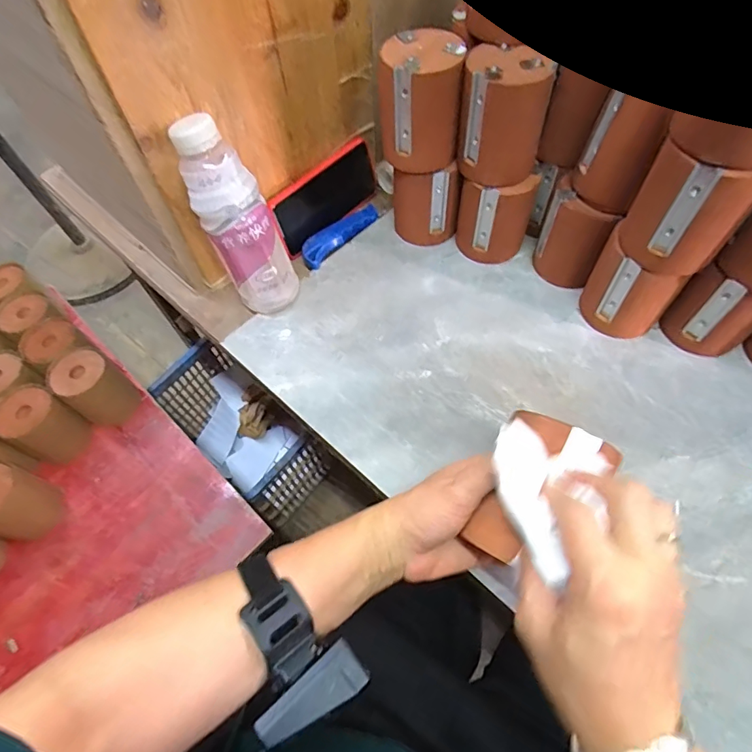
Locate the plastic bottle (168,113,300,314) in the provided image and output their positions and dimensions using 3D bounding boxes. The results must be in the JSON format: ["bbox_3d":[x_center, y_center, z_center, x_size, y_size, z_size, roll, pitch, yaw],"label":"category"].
[{"bbox_3d":[-0.135,-0.153,0.472,0.069,0.180,0.082,-25,62,-10],"label":"plastic bottle"}]

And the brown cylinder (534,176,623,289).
[{"bbox_3d":[0.209,-0.148,0.501,0.065,0.093,0.062,24,65,16],"label":"brown cylinder"}]

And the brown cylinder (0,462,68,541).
[{"bbox_3d":[-0.497,0.175,0.648,0.096,0.107,0.081,15,63,12],"label":"brown cylinder"}]

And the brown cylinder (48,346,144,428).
[{"bbox_3d":[-0.435,0.016,0.733,0.088,0.101,0.081,33,68,20],"label":"brown cylinder"}]

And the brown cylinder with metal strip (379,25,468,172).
[{"bbox_3d":[0.044,-0.270,0.469,0.077,0.100,0.073,3,61,5],"label":"brown cylinder with metal strip"}]

